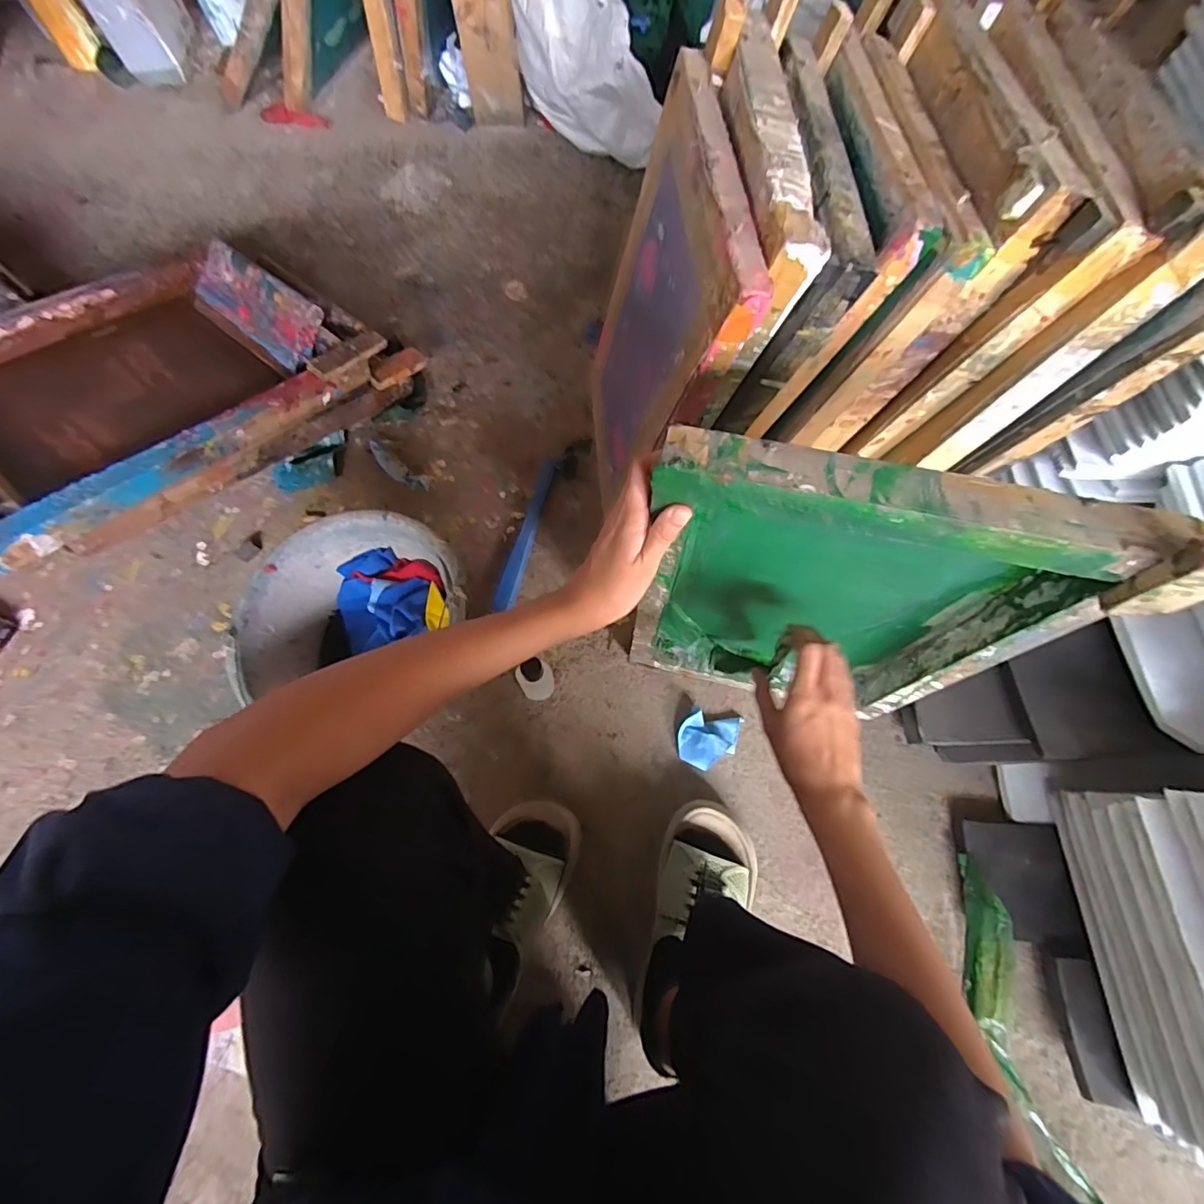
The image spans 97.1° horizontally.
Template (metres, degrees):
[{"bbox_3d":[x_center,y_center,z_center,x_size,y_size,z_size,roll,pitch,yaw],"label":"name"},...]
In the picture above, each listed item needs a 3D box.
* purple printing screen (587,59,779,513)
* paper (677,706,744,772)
[{"bbox_3d":[0.057,-0.287,0.596,0.042,0.384,0.297,-1,68,-13],"label":"purple printing screen"},{"bbox_3d":[0.128,0.165,0.637,0.068,0.026,0.070,18,72,7],"label":"paper"}]

